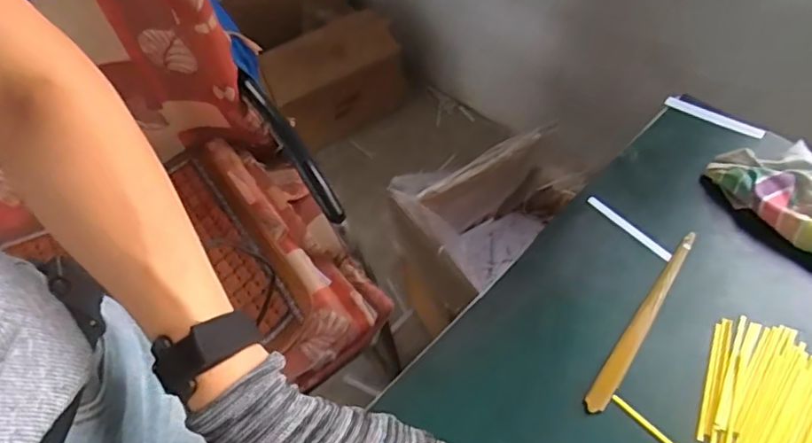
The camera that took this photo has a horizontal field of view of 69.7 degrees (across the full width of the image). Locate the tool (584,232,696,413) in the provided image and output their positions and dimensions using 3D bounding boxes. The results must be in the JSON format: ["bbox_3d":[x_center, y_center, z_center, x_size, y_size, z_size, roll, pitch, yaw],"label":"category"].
[{"bbox_3d":[0.219,0.084,0.531,0.018,0.007,0.212,29,60,24],"label":"tool"}]

